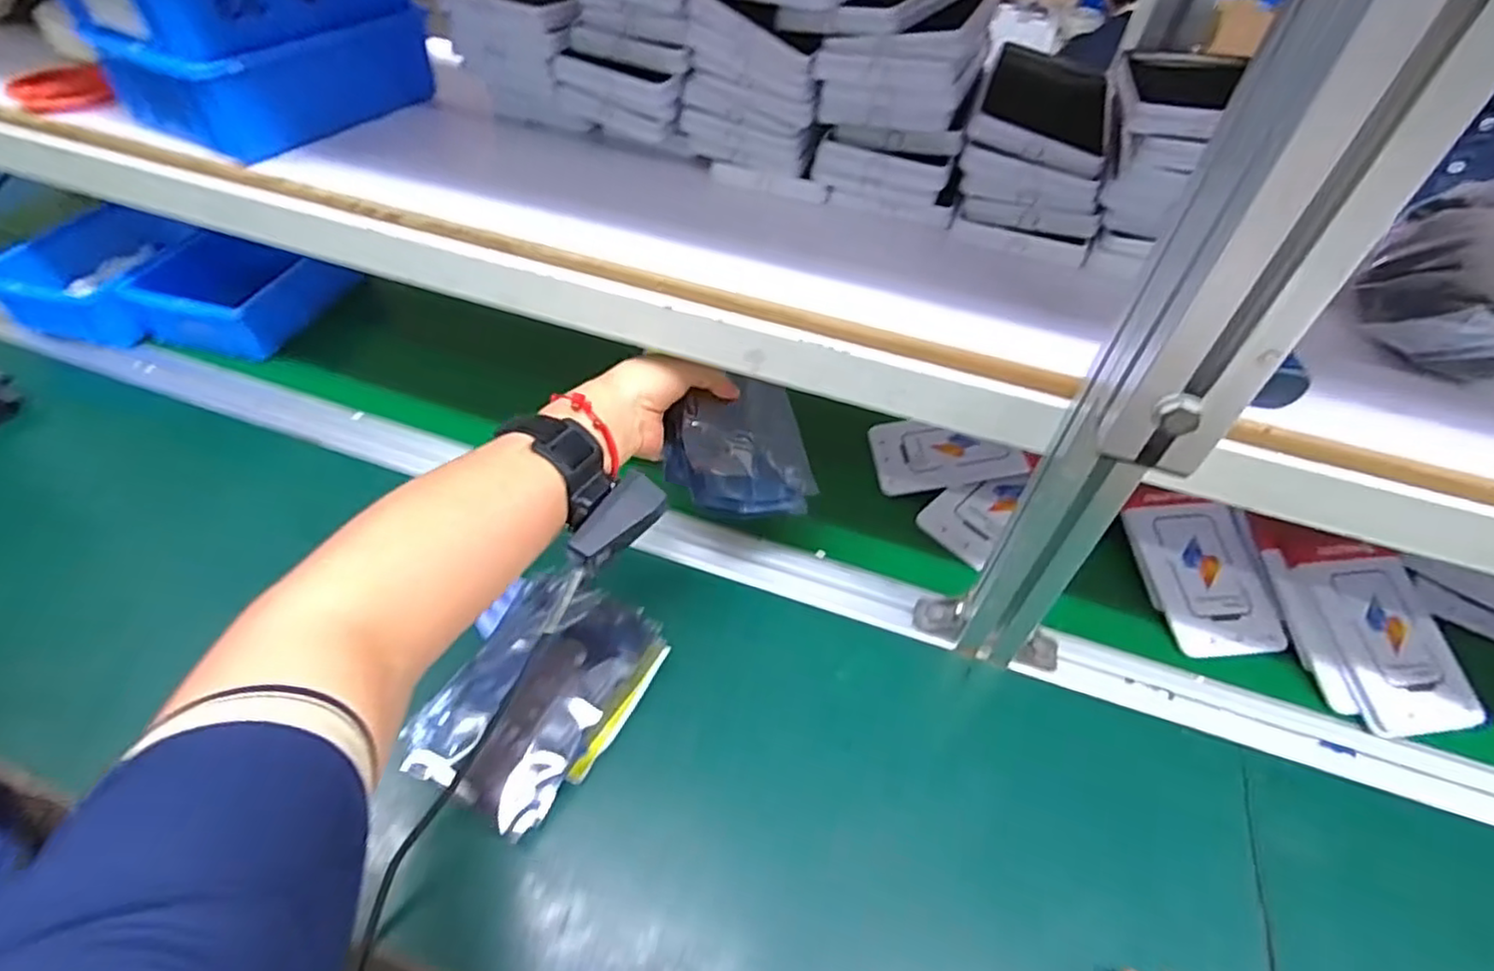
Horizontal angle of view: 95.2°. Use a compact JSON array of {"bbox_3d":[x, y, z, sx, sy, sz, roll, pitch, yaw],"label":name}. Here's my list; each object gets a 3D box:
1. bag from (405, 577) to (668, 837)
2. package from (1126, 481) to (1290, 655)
[{"bbox_3d":[-0.143,0.135,0.462,0.125,0.030,0.157,24,51,16],"label":"bag"},{"bbox_3d":[0.373,0.067,0.560,0.086,0.006,0.142,-5,62,-3],"label":"package"}]

